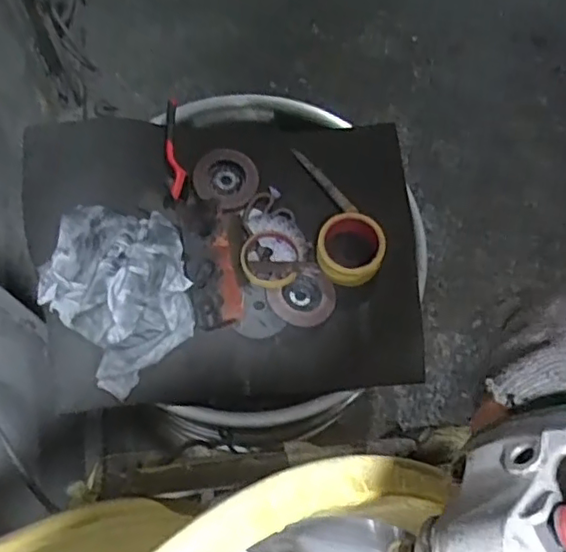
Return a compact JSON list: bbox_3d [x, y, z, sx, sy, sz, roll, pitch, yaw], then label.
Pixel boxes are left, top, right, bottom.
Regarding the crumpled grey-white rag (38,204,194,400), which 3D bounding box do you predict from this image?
[{"bbox_3d":[-0.218,-0.001,0.793,0.184,0.072,0.237,-37,76,-15],"label":"crumpled grey-white rag"}]

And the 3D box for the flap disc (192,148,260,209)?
[{"bbox_3d":[-0.084,-0.146,0.892,0.096,0.012,0.086,34,72,10],"label":"flap disc"}]

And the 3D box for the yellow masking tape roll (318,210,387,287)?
[{"bbox_3d":[0.093,-0.036,0.833,0.089,0.046,0.089,1,70,-2],"label":"yellow masking tape roll"}]

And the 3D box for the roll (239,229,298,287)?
[{"bbox_3d":[-0.018,-0.025,0.842,0.080,0.018,0.087,1,70,-2],"label":"roll"}]

